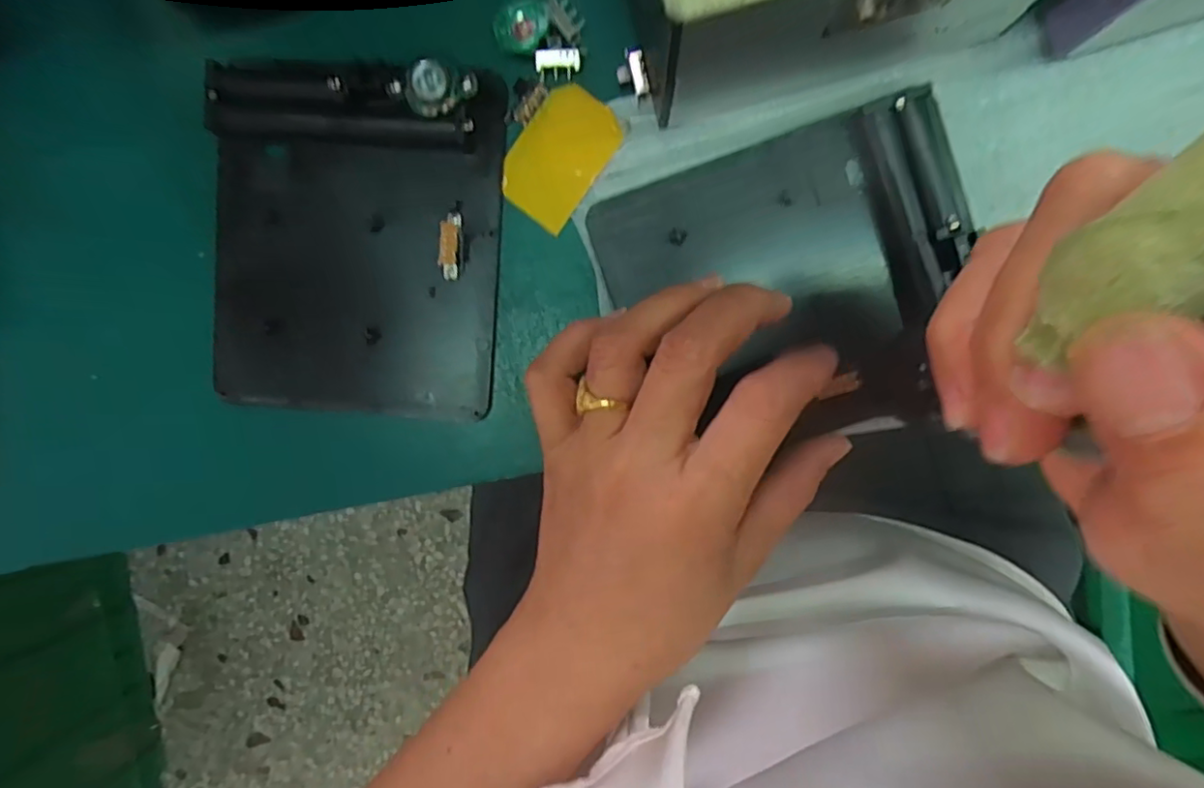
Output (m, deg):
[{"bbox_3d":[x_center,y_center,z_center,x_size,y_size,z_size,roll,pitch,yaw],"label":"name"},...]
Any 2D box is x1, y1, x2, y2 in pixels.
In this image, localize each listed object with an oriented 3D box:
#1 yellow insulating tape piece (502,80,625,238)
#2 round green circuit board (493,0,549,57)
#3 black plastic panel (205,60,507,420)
[{"bbox_3d":[-0.016,-0.090,0.231,0.032,0.004,0.049,35,94,0],"label":"yellow insulating tape piece"},{"bbox_3d":[-0.030,-0.136,0.226,0.019,0.004,0.023,27,94,1],"label":"round green circuit board"},{"bbox_3d":[-0.095,-0.056,0.229,0.107,0.021,0.124,4,94,2],"label":"black plastic panel"}]

